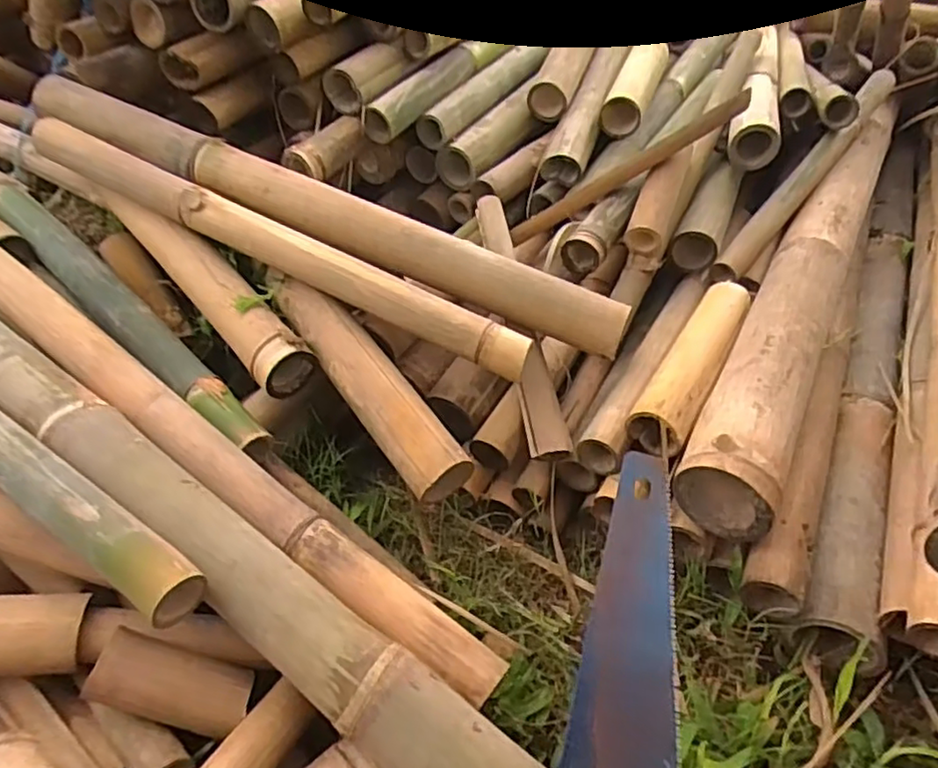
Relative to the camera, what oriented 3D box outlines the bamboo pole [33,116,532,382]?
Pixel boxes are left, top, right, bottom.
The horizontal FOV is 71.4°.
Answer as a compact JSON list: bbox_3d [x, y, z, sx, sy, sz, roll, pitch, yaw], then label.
[{"bbox_3d":[-0.247,-0.172,0.784,0.708,0.057,0.049,26,49,11],"label":"bamboo pole"}]

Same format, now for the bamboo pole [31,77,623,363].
[{"bbox_3d":[-0.206,-0.219,0.809,0.837,0.065,0.063,24,48,8],"label":"bamboo pole"}]

